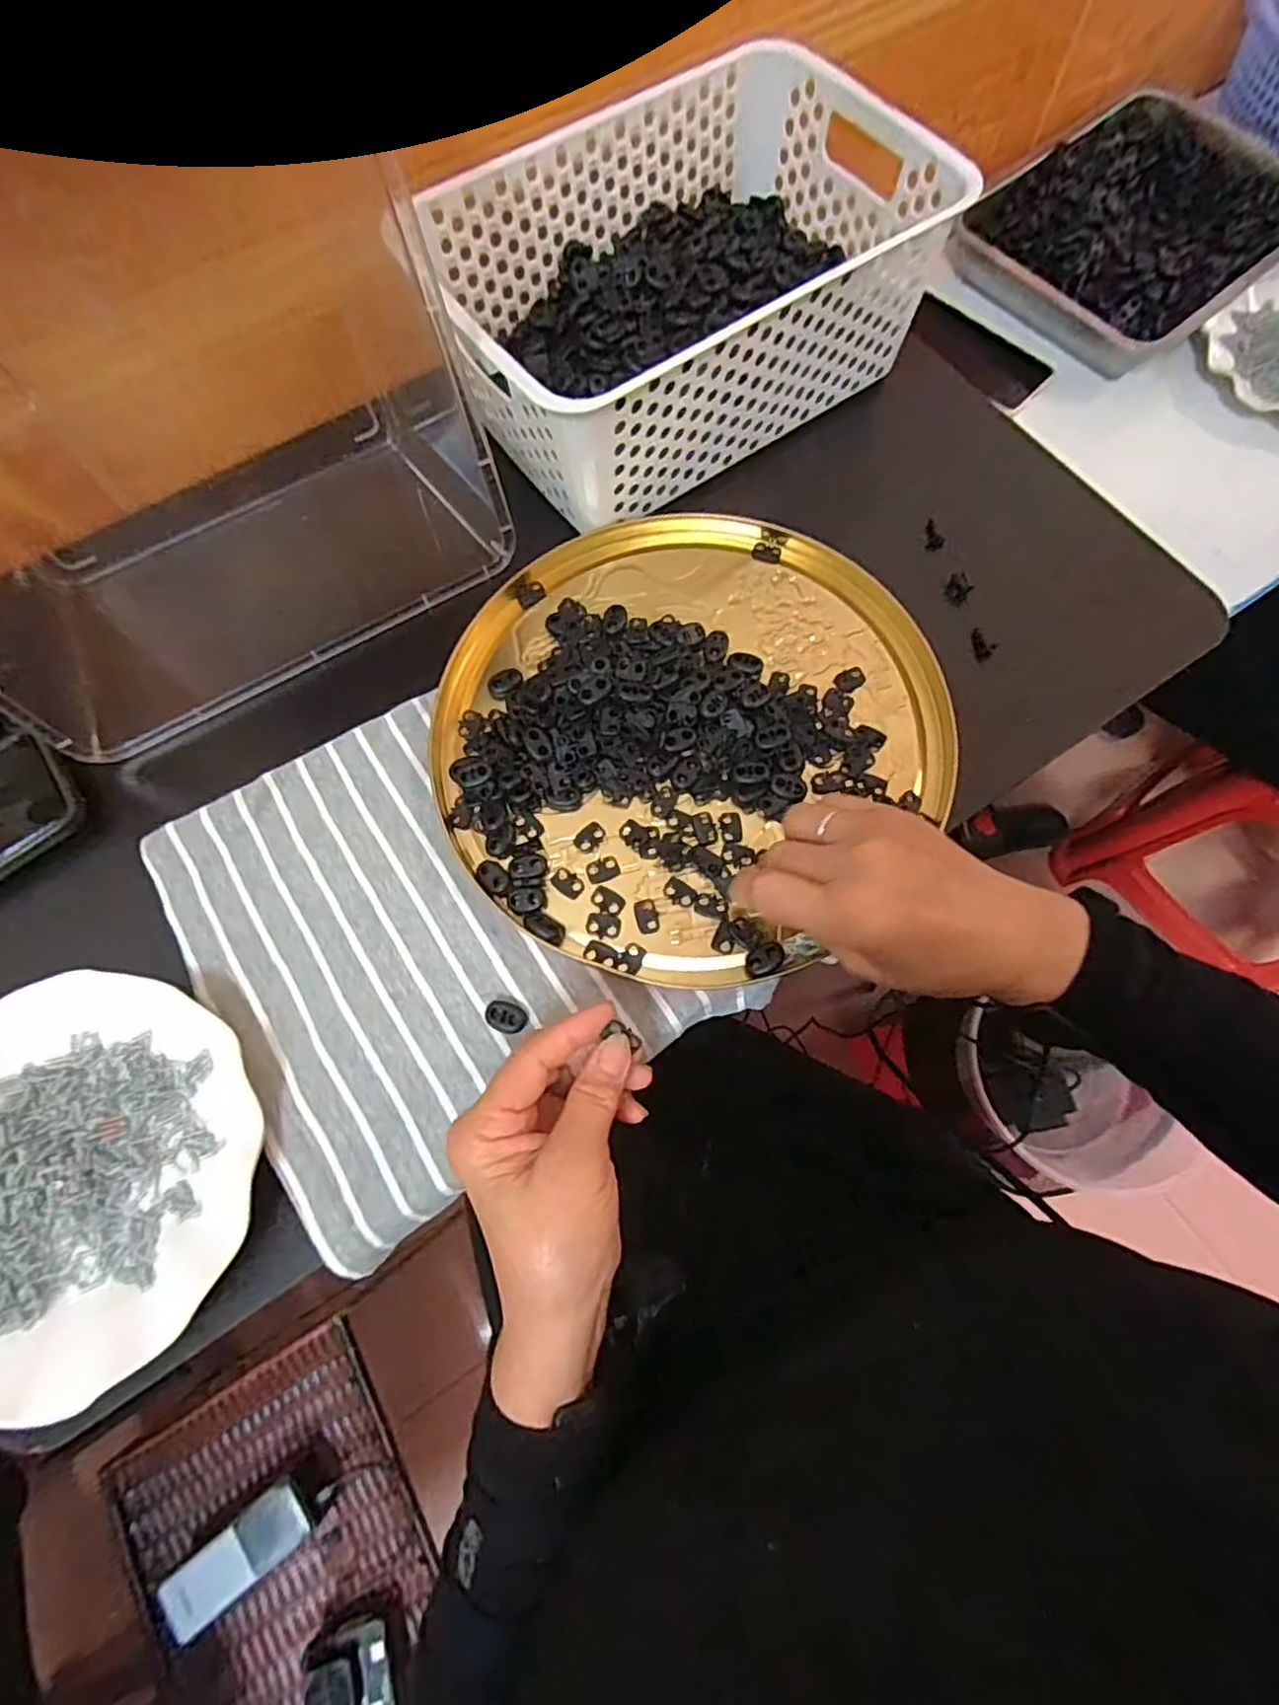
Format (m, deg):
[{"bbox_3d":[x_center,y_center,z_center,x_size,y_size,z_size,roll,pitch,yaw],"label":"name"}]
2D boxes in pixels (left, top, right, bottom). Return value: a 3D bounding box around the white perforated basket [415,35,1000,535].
[{"bbox_3d":[0.024,-0.360,0.451,0.298,0.110,0.199,-33,74,-9],"label":"white perforated basket"}]

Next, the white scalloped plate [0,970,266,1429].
[{"bbox_3d":[-0.273,0.155,0.329,0.172,0.017,0.177,0,72,1],"label":"white scalloped plate"}]

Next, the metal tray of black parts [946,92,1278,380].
[{"bbox_3d":[0.476,-0.599,0.655,0.326,0.041,0.235,-36,75,-10],"label":"metal tray of black parts"}]

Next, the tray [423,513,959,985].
[{"bbox_3d":[0.022,-0.083,0.406,0.280,0.029,0.287,0,70,0],"label":"tray"}]

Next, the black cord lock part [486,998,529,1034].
[{"bbox_3d":[-0.069,0.085,0.360,0.022,0.005,0.016,26,74,10],"label":"black cord lock part"}]

